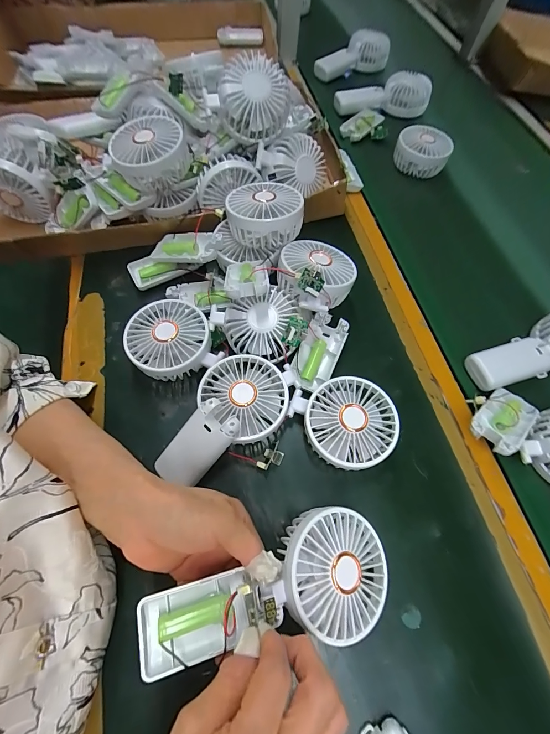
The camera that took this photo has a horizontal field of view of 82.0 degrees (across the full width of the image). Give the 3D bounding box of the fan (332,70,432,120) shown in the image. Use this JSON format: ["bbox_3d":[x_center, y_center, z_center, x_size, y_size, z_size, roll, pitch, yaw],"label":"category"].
[{"bbox_3d":[0.201,-0.507,0.597,0.183,0.051,0.062,1,64,-4],"label":"fan"}]

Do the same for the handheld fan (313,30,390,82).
[{"bbox_3d":[0.154,-0.647,0.657,0.179,0.049,0.053,-23,68,-14],"label":"handheld fan"}]

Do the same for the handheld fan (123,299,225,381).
[{"bbox_3d":[-0.113,-0.027,0.350,0.085,0.046,0.083,-17,66,-9],"label":"handheld fan"}]

